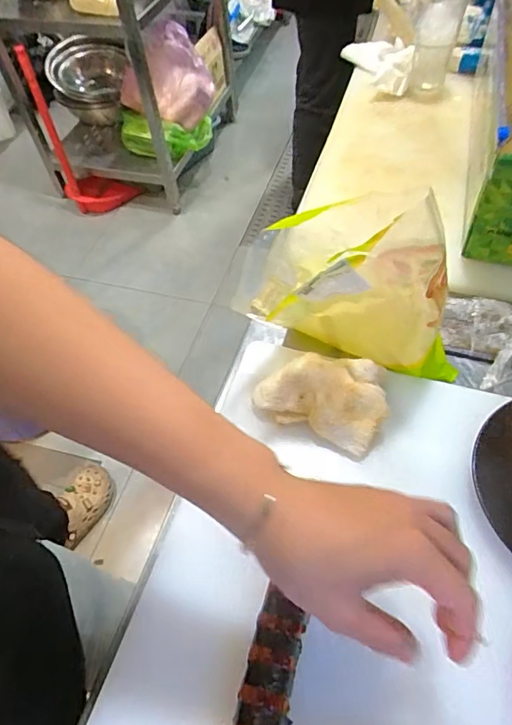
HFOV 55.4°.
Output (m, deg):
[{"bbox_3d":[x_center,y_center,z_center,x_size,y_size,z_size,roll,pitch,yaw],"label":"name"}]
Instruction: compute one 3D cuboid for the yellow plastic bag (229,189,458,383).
[{"bbox_3d":[0.099,-0.059,0.488,0.227,0.191,0.083,3,54,6],"label":"yellow plastic bag"}]

